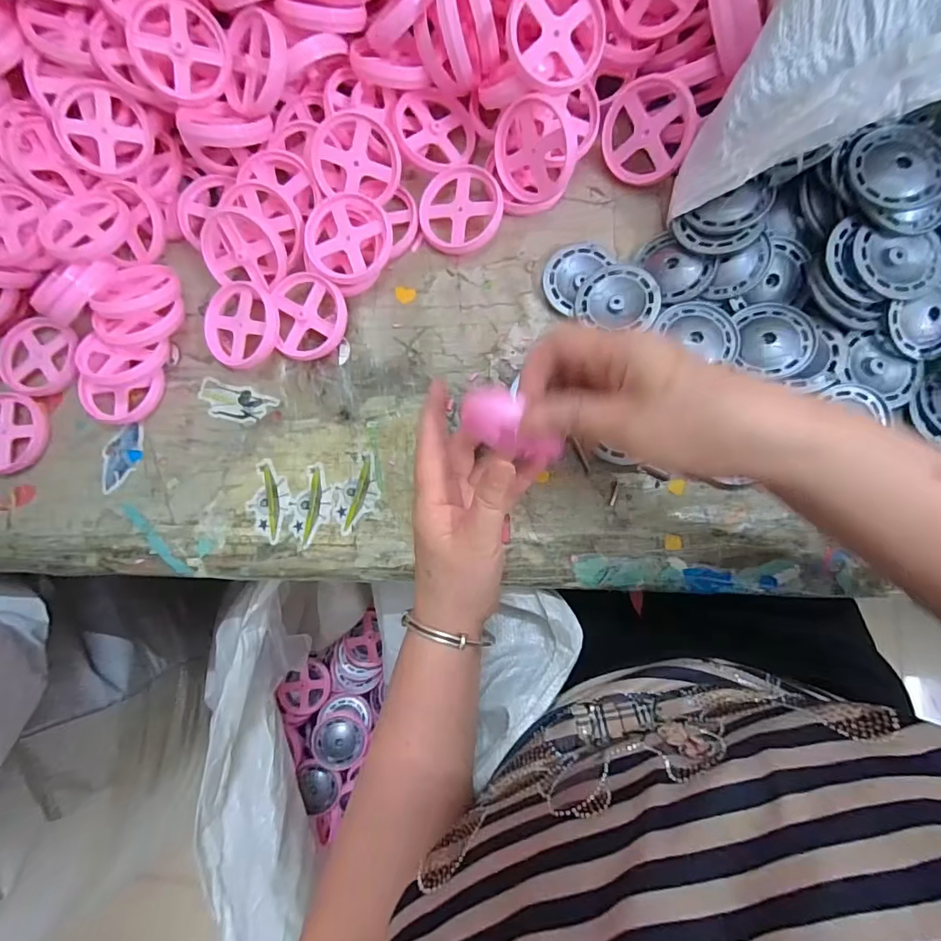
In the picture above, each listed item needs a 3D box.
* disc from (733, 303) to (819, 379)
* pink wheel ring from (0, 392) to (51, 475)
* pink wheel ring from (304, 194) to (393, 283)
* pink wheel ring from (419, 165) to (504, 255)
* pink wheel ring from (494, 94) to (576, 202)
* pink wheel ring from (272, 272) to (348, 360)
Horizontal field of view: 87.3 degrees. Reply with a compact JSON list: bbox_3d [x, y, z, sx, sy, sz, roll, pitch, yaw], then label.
[{"bbox_3d":[0.206,-0.089,0.333,0.047,0.008,0.053,2,82,6],"label":"disc"},{"bbox_3d":[-0.376,-0.029,0.395,0.069,0.013,0.064,-4,82,5],"label":"pink wheel ring"},{"bbox_3d":[-0.092,-0.174,0.365,0.060,0.012,0.067,-33,80,0],"label":"pink wheel ring"},{"bbox_3d":[-0.008,-0.200,0.375,0.063,0.014,0.062,-1,82,6],"label":"pink wheel ring"},{"bbox_3d":[0.046,-0.226,0.349,0.063,0.063,0.009,23,50,34],"label":"pink wheel ring"},{"bbox_3d":[-0.121,-0.118,0.372,0.054,0.015,0.065,-5,81,5],"label":"pink wheel ring"}]

